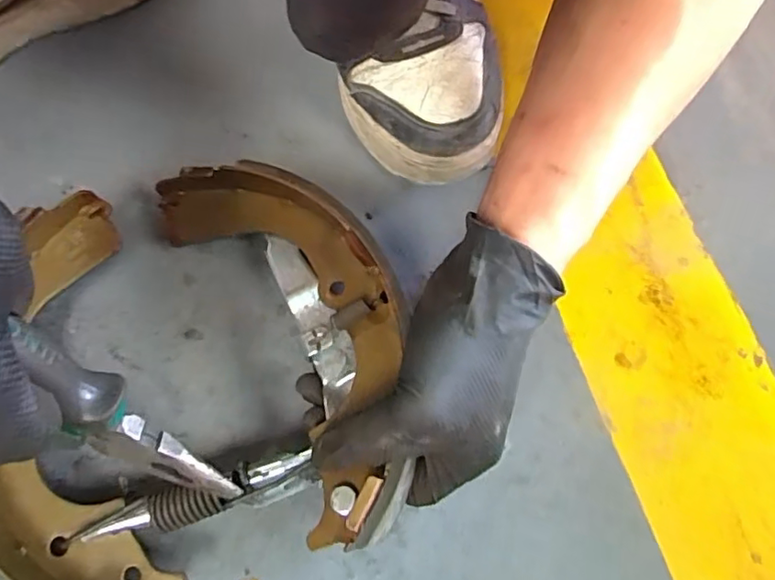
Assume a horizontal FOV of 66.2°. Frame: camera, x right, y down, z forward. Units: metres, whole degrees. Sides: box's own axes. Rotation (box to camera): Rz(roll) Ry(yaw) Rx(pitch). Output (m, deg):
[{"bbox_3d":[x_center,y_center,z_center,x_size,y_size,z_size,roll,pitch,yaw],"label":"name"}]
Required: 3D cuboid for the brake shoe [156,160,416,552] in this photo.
[{"bbox_3d":[-0.048,0.010,0.322,0.098,0.040,0.240,-27,65,-7],"label":"brake shoe"}]

